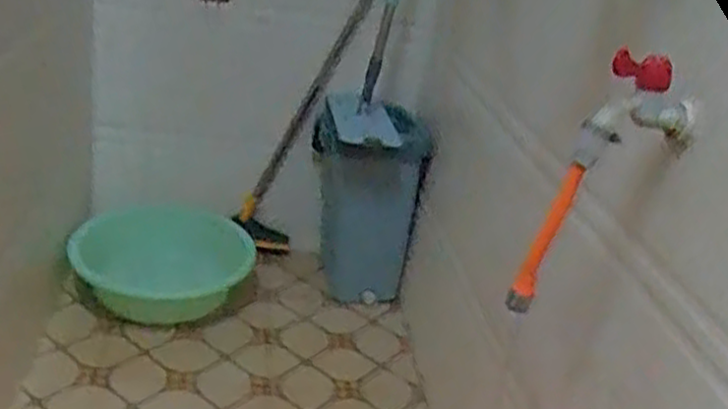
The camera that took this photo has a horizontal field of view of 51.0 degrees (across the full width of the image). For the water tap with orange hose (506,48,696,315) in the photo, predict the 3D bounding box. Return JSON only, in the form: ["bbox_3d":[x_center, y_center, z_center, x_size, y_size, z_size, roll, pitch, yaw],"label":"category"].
[{"bbox_3d":[0.199,-0.011,0.676,0.115,0.254,0.048,21,16,-33],"label":"water tap with orange hose"}]

